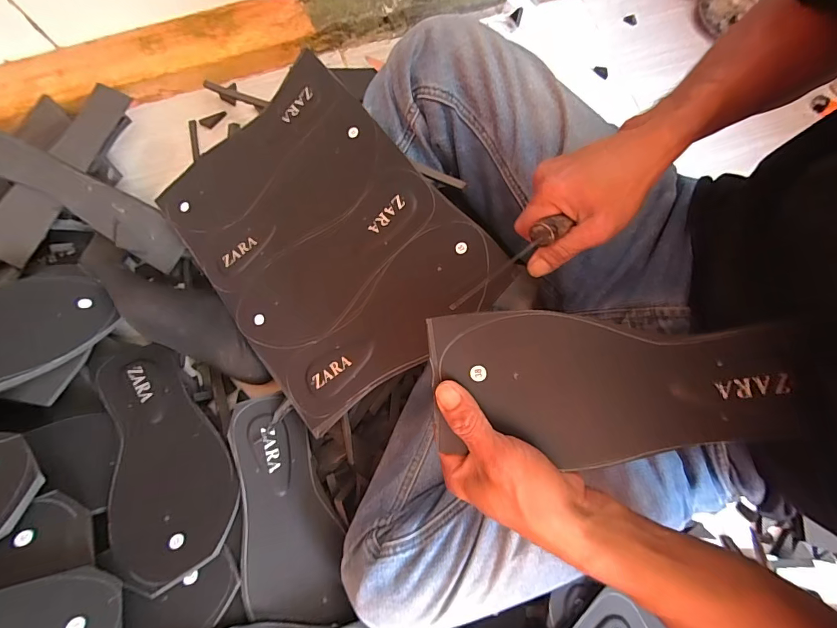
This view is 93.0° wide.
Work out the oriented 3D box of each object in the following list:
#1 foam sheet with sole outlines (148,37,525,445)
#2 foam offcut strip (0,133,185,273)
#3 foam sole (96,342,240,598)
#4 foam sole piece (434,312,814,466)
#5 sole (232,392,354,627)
[{"bbox_3d":[-0.110,-0.085,0.421,0.249,0.010,0.339,-41,77,9],"label":"foam sheet with sole outlines"},{"bbox_3d":[-0.404,-0.139,0.476,0.253,0.056,0.060,26,78,6],"label":"foam offcut strip"},{"bbox_3d":[-0.256,0.128,0.399,0.100,0.008,0.250,-18,56,-27],"label":"foam sole"},{"bbox_3d":[0.130,0.050,0.260,0.244,0.019,0.093,6,77,3],"label":"foam sole piece"},{"bbox_3d":[-0.130,0.188,0.394,0.088,0.010,0.214,-3,67,-31],"label":"sole"}]

